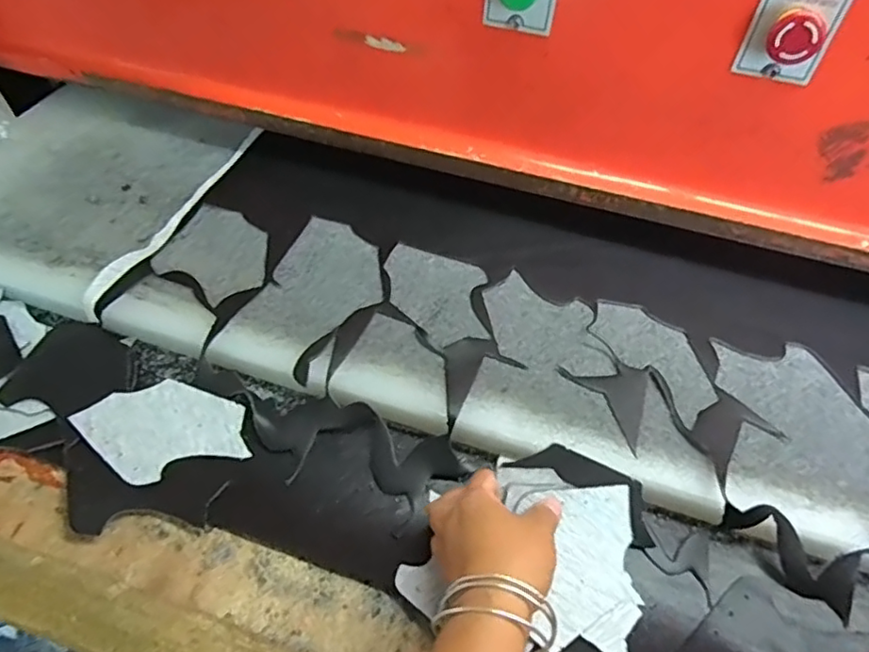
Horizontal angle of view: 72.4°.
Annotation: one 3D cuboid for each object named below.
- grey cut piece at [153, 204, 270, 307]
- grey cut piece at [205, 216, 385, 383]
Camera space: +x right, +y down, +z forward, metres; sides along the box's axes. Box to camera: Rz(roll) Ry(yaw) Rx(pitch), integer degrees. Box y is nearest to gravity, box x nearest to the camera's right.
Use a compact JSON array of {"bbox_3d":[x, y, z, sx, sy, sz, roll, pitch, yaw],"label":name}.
[{"bbox_3d":[-0.218,-0.073,0.601,0.116,0.004,0.101,29,55,17],"label":"grey cut piece"},{"bbox_3d":[-0.116,-0.030,0.574,0.107,0.012,0.190,20,57,11],"label":"grey cut piece"}]

